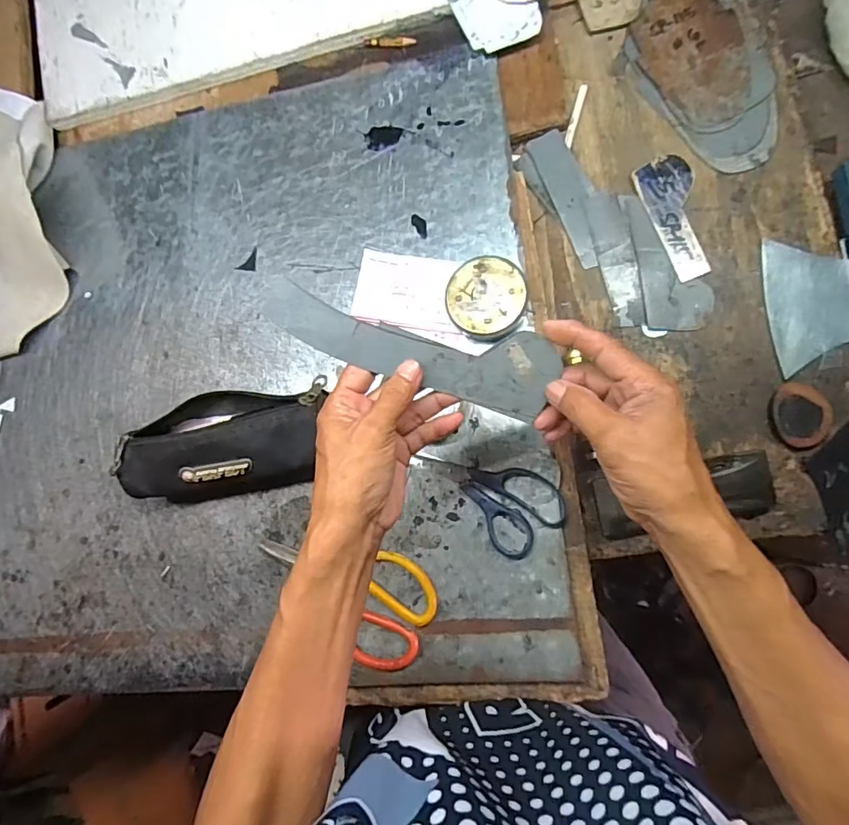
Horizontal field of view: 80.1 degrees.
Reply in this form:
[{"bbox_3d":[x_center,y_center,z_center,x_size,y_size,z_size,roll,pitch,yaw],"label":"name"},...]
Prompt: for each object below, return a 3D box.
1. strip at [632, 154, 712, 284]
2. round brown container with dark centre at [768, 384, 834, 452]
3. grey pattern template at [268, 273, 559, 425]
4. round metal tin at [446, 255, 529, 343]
[{"bbox_3d":[0.250,-0.192,0.492,0.050,0.004,0.124,-20,81,5],"label":"strip"},{"bbox_3d":[0.334,0.003,0.449,0.047,0.015,0.059,-17,85,7],"label":"round brown container with dark centre"},{"bbox_3d":[-0.009,-0.049,0.349,0.202,0.006,0.055,18,101,-2],"label":"grey pattern template"},{"bbox_3d":[0.061,-0.108,0.491,0.073,0.030,0.080,0,88,10],"label":"round metal tin"}]

